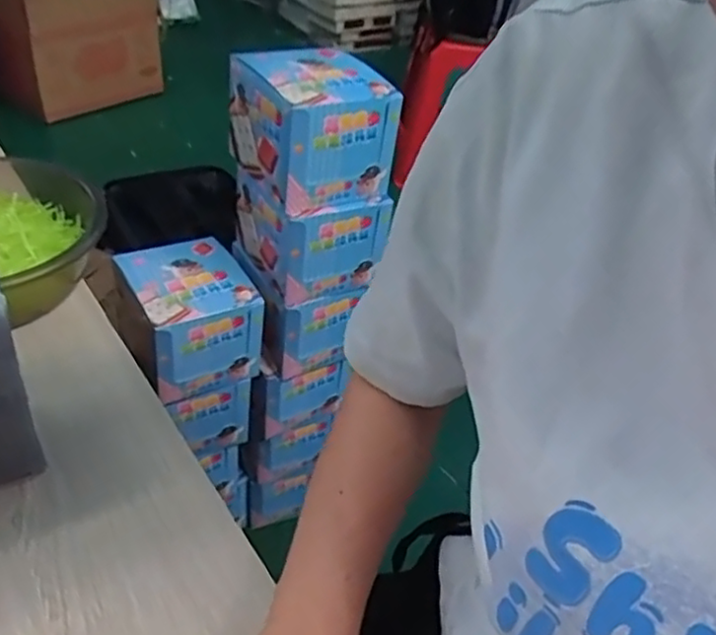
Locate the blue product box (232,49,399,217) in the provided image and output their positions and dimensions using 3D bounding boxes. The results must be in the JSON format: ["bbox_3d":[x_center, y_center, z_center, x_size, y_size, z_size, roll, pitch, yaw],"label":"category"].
[{"bbox_3d":[-0.055,-0.236,0.820,0.156,0.129,0.179,-16,44,-26],"label":"blue product box"}]

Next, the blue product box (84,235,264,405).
[{"bbox_3d":[-0.224,-0.006,0.890,0.146,0.131,0.164,-19,46,-30],"label":"blue product box"}]

